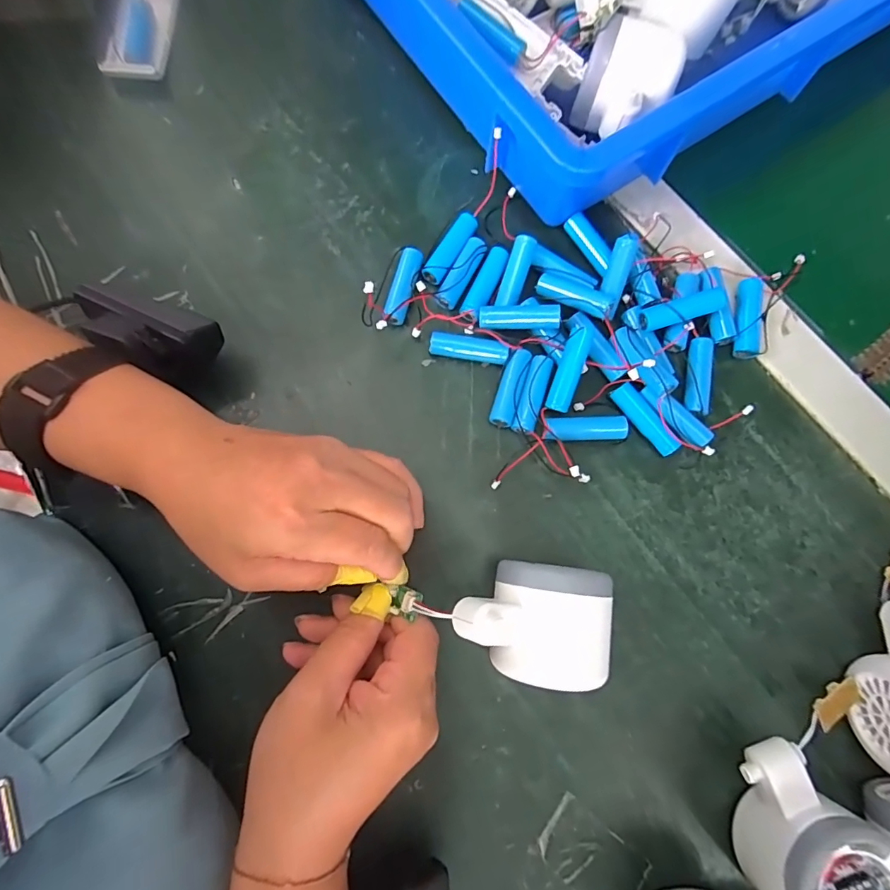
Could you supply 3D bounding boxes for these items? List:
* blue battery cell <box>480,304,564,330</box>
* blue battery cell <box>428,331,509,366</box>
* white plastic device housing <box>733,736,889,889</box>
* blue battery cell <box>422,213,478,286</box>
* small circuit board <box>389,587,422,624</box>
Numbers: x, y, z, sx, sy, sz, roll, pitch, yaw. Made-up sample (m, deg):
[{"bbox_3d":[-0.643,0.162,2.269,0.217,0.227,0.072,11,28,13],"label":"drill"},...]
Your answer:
[{"bbox_3d":[0.046,-0.079,0.291,0.048,0.018,0.013,3,79,0],"label":"blue battery cell"},{"bbox_3d":[0.015,-0.061,0.298,0.049,0.014,0.013,11,79,2],"label":"blue battery cell"},{"bbox_3d":[0.171,0.193,0.227,0.056,0.054,0.079,-38,82,-7],"label":"white plastic device housing"},{"bbox_3d":[0.003,-0.128,0.308,0.014,0.011,0.051,33,80,6],"label":"blue battery cell"},{"bbox_3d":[-0.021,0.082,0.244,0.015,0.009,0.014,14,79,2],"label":"small circuit board"}]

